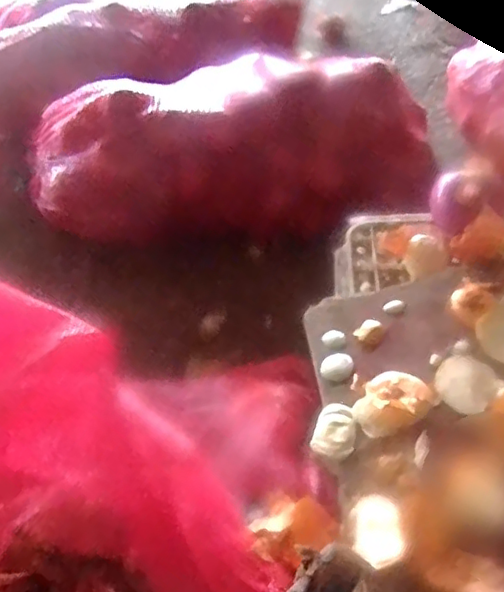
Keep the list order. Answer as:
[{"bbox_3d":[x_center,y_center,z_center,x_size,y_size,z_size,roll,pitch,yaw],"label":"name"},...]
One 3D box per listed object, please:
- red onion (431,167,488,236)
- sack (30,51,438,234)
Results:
[{"bbox_3d":[0.212,-0.097,0.610,0.055,0.050,0.063,9,49,14],"label":"red onion"},{"bbox_3d":[-0.037,-0.251,0.978,0.633,0.215,0.214,-6,48,0],"label":"sack"}]

